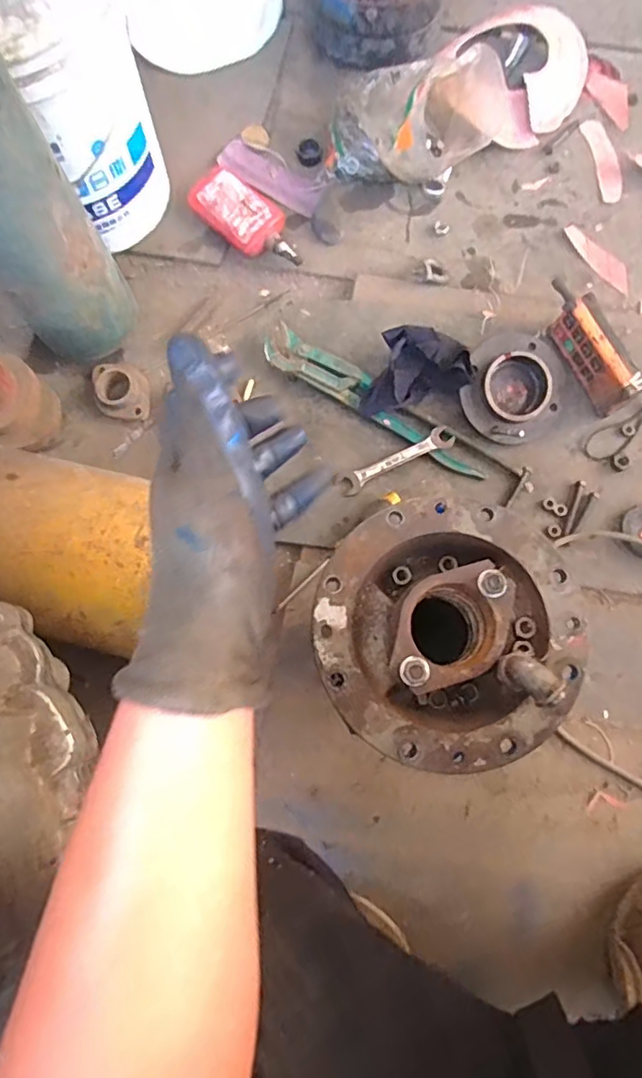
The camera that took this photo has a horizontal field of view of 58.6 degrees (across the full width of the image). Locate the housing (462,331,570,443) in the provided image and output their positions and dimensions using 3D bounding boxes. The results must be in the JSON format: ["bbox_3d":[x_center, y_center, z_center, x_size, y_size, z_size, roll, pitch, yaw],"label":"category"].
[{"bbox_3d":[0.284,-0.218,0.820,0.161,0.037,0.161,-1,94,-7],"label":"housing"}]

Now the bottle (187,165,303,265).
[{"bbox_3d":[-0.114,-0.510,0.917,0.199,0.049,0.090,39,80,10],"label":"bottle"}]

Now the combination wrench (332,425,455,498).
[{"bbox_3d":[0.106,-0.113,0.818,0.176,0.008,0.038,-25,77,-5],"label":"combination wrench"}]

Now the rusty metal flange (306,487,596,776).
[{"bbox_3d":[0.115,0.081,0.517,0.234,0.100,0.230,11,76,4],"label":"rusty metal flange"}]

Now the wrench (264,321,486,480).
[{"bbox_3d":[0.074,-0.199,0.842,0.376,0.023,0.063,36,79,9],"label":"wrench"}]

